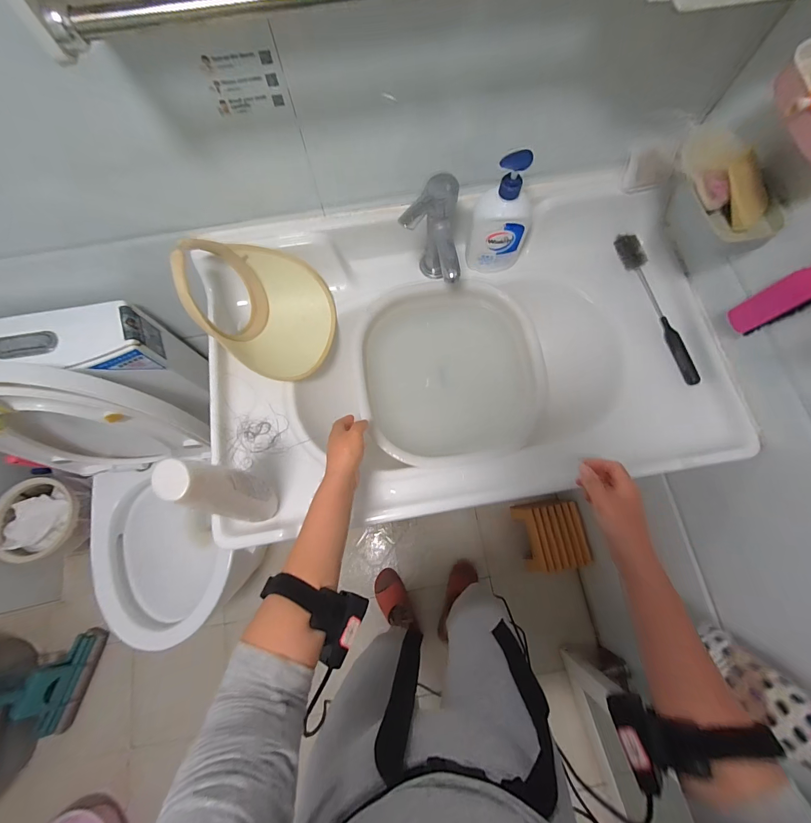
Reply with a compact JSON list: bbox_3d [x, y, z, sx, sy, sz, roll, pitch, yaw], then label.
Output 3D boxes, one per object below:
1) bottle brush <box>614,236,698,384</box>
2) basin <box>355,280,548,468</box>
[{"bbox_3d":[0.438,-0.184,0.615,0.031,0.028,0.290,-16,74,-3],"label":"bottle brush"},{"bbox_3d":[0.077,-0.064,0.628,0.304,0.091,0.300,-11,74,-2],"label":"basin"}]

